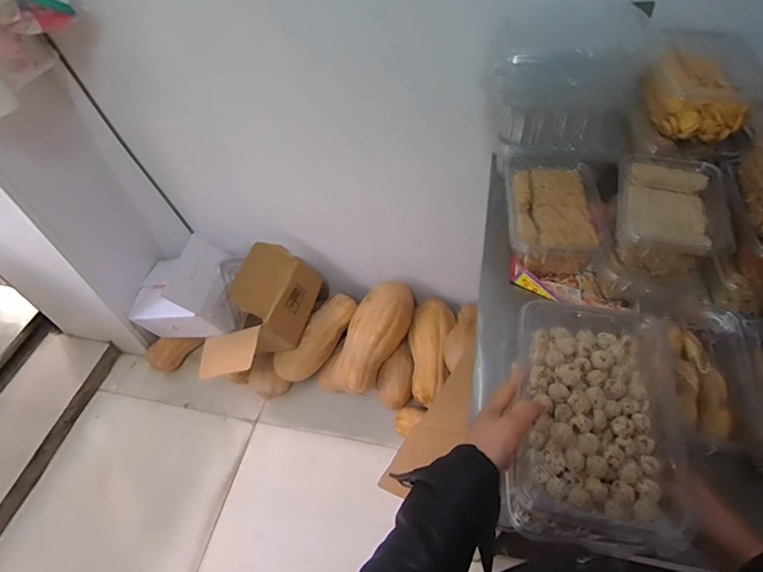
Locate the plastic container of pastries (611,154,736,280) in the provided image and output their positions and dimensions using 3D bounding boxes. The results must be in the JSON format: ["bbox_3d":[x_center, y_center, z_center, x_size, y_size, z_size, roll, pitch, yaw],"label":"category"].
[{"bbox_3d":[0.452,-0.115,0.709,0.142,0.079,0.234,15,54,15],"label":"plastic container of pastries"}]

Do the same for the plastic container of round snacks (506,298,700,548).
[{"bbox_3d":[0.242,0.145,0.493,0.179,0.077,0.261,9,53,10],"label":"plastic container of round snacks"}]

